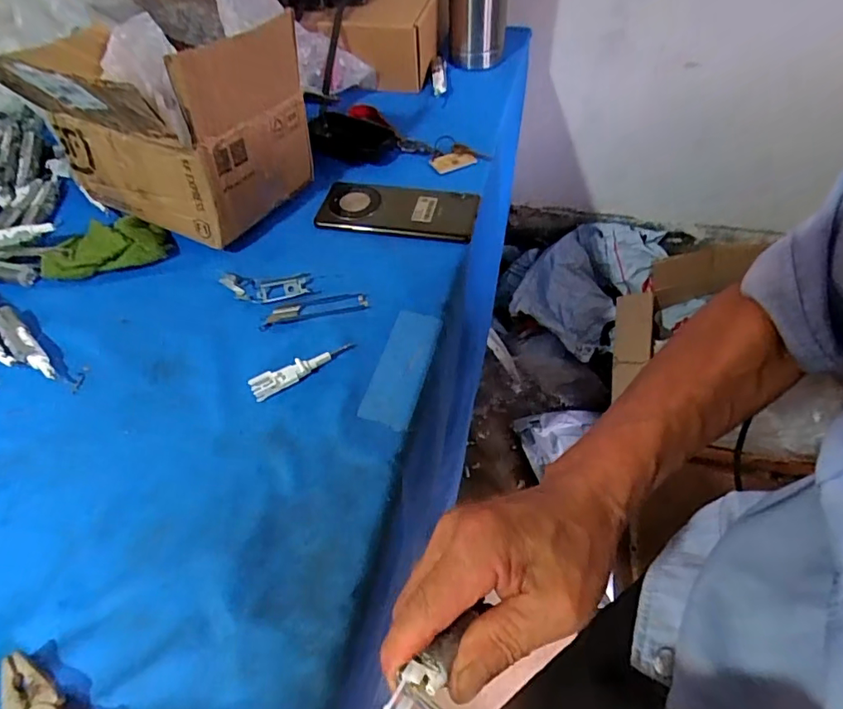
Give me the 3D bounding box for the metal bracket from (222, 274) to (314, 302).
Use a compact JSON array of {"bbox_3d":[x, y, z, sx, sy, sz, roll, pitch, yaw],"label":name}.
[{"bbox_3d":[-0.147,-0.063,0.486,0.086,0.007,0.029,1,52,4],"label":"metal bracket"}]

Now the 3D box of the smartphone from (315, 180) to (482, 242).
[{"bbox_3d":[-0.025,-0.153,0.546,0.162,0.010,0.076,6,52,8],"label":"smartphone"}]

